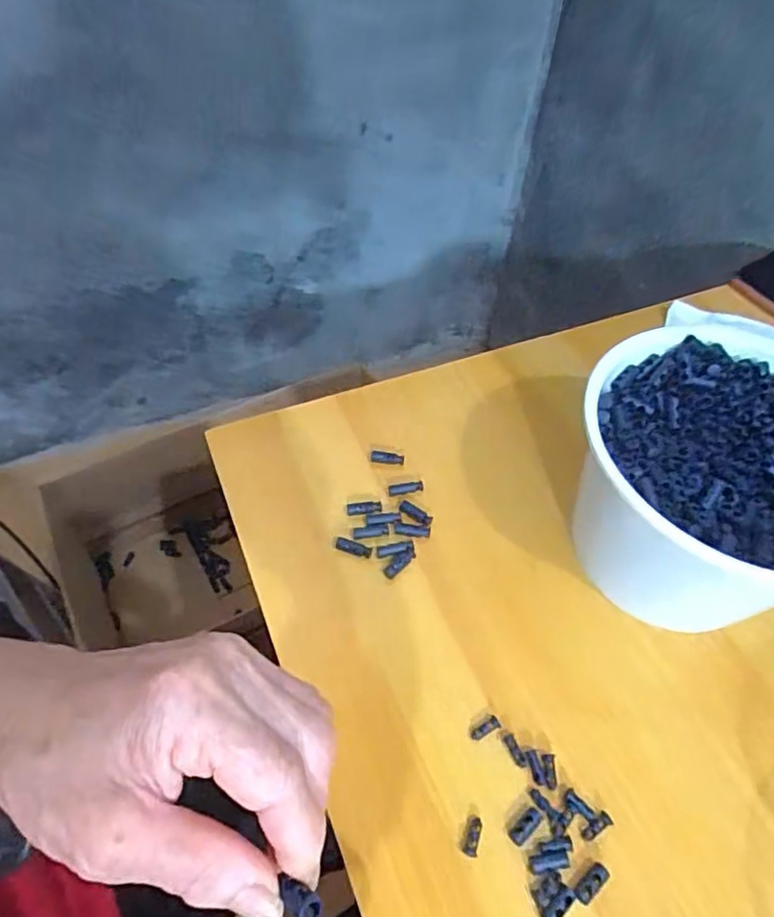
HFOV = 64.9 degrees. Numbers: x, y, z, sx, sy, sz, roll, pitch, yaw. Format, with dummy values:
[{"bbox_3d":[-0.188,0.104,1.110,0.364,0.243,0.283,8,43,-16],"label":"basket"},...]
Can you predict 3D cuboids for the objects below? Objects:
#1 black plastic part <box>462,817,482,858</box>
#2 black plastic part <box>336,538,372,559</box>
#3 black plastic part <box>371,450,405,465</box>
[{"bbox_3d":[0.042,0.184,0.296,0.007,0.004,0.017,15,54,8],"label":"black plastic part"},{"bbox_3d":[-0.022,0.057,0.391,0.024,0.004,0.009,17,54,9],"label":"black plastic part"},{"bbox_3d":[0.000,-0.001,0.435,0.024,0.004,0.009,10,53,4],"label":"black plastic part"}]

